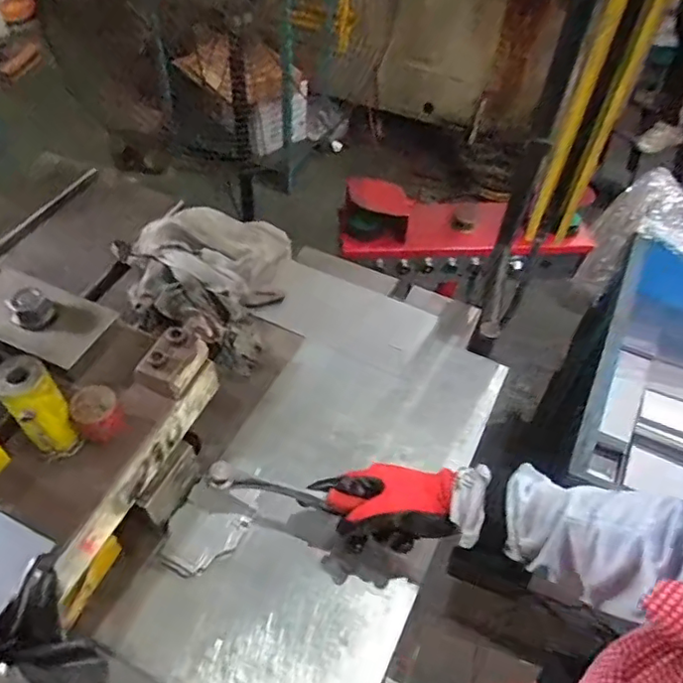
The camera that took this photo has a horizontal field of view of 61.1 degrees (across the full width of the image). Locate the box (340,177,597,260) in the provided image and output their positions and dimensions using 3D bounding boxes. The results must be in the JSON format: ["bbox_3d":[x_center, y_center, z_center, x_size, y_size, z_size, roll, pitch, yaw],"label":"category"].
[{"bbox_3d":[0.289,-0.269,1.280,0.580,0.186,0.125,-3,52,-5],"label":"box"}]

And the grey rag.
[{"bbox_3d":[-0.196,-0.085,0.793,0.223,0.075,0.245,6,52,3],"label":"grey rag"}]

